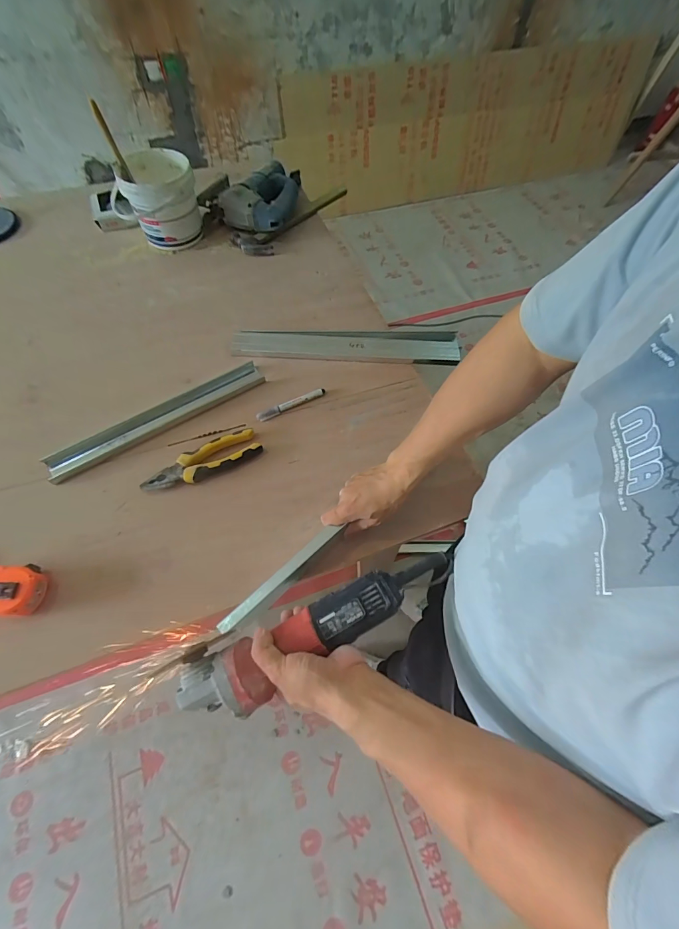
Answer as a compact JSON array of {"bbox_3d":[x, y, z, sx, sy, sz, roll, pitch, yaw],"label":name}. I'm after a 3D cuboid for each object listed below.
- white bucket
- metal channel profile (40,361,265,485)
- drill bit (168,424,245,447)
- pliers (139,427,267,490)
[{"bbox_3d":[-0.392,-0.591,0.853,0.156,0.152,0.156,1,64,-2],"label":"white bucket"},{"bbox_3d":[-0.317,-0.085,0.671,0.386,0.015,0.058,-31,69,-16],"label":"metal channel profile"},{"bbox_3d":[-0.233,-0.053,0.661,0.135,0.004,0.007,-18,66,-11],"label":"drill bit"},{"bbox_3d":[-0.225,0.000,0.625,0.190,0.023,0.059,-29,68,-16],"label":"pliers"}]

